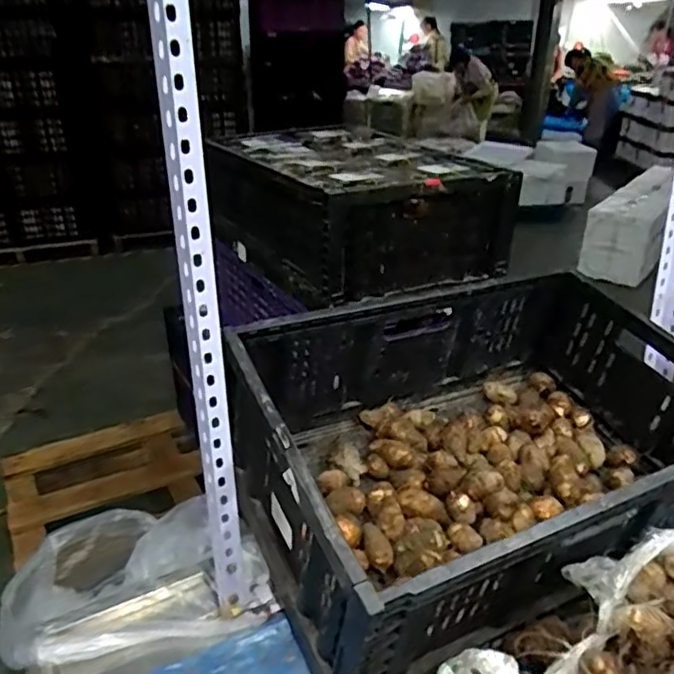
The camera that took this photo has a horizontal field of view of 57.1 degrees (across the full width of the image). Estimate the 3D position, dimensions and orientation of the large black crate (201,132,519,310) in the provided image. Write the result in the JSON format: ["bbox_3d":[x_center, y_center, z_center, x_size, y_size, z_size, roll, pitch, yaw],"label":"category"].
[{"bbox_3d":[0.007,-0.266,1.288,0.393,0.228,0.595,-17,31,-30],"label":"large black crate"}]

